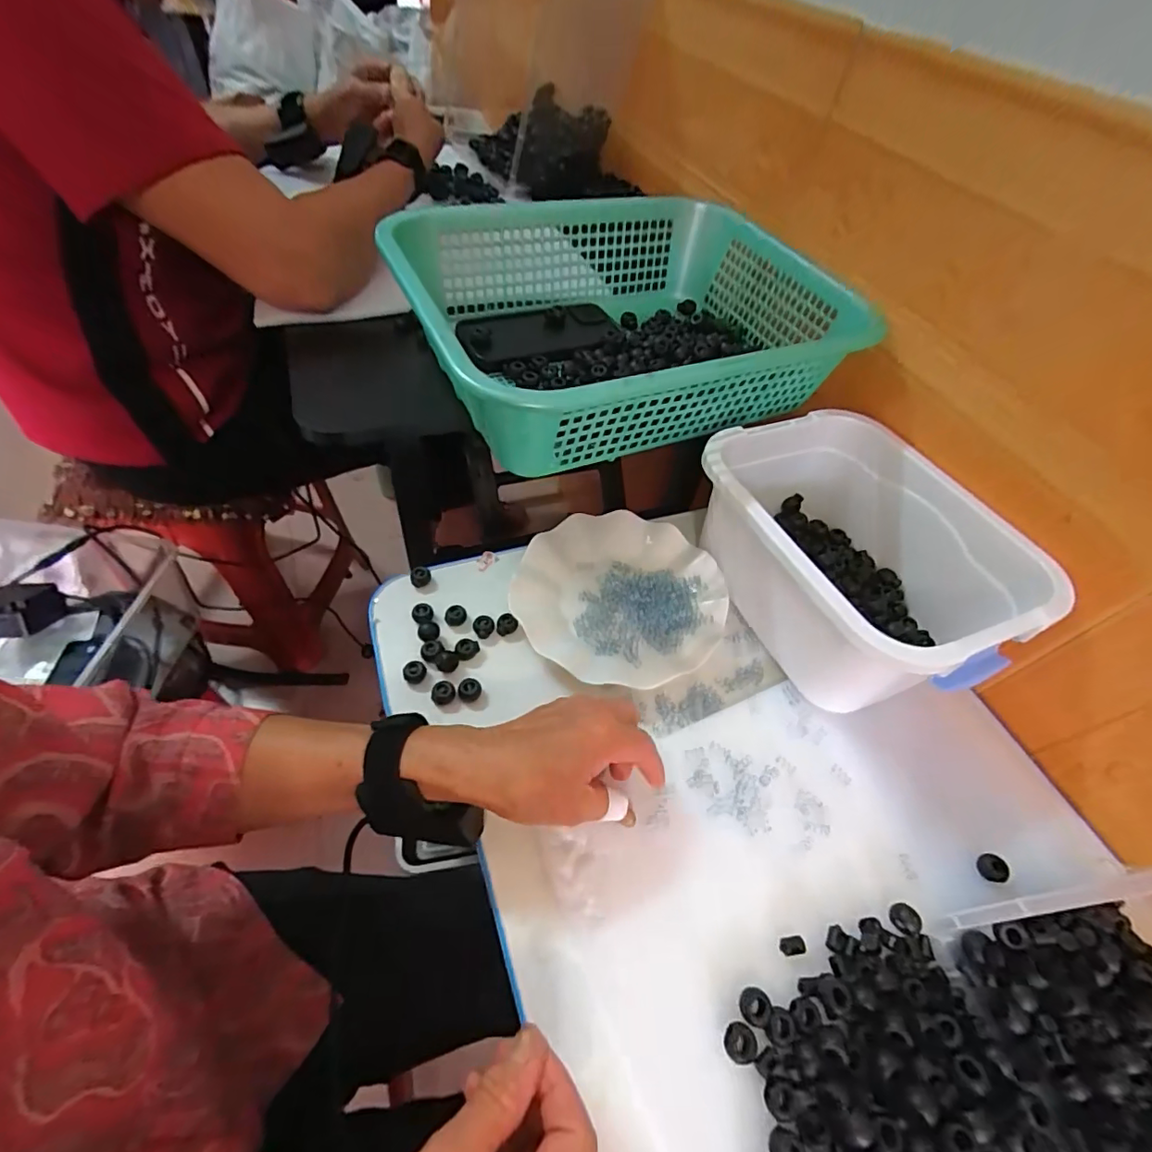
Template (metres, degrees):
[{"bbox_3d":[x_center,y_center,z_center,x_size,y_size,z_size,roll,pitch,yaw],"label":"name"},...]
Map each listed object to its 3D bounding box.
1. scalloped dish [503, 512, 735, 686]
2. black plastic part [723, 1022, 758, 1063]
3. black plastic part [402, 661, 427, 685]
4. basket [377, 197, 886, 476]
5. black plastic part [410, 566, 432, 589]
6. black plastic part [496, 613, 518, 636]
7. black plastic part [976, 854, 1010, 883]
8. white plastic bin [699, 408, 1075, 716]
[{"bbox_3d":[0.039,0.018,0.474,0.179,0.028,0.176,4,53,-5],"label":"scalloped dish"},{"bbox_3d":[0.092,0.259,0.292,0.017,0.006,0.017,6,53,-3],"label":"black plastic part"},{"bbox_3d":[-0.126,0.076,0.413,0.017,0.013,0.011,-22,59,-22],"label":"black plastic part"},{"bbox_3d":[0.045,-0.240,0.487,0.385,0.107,0.297,-19,58,-20],"label":"basket"},{"bbox_3d":[-0.138,0.001,0.468,0.018,0.012,0.014,-14,57,-18],"label":"black plastic part"},{"bbox_3d":[-0.058,0.043,0.450,0.018,0.018,0.013,2,53,-6],"label":"black plastic part"},{"bbox_3d":[0.288,0.201,0.363,0.014,0.013,0.017,-10,56,-15],"label":"black plastic part"},{"bbox_3d":[0.229,-0.017,0.454,0.189,0.126,0.258,-18,59,-17],"label":"white plastic bin"}]

